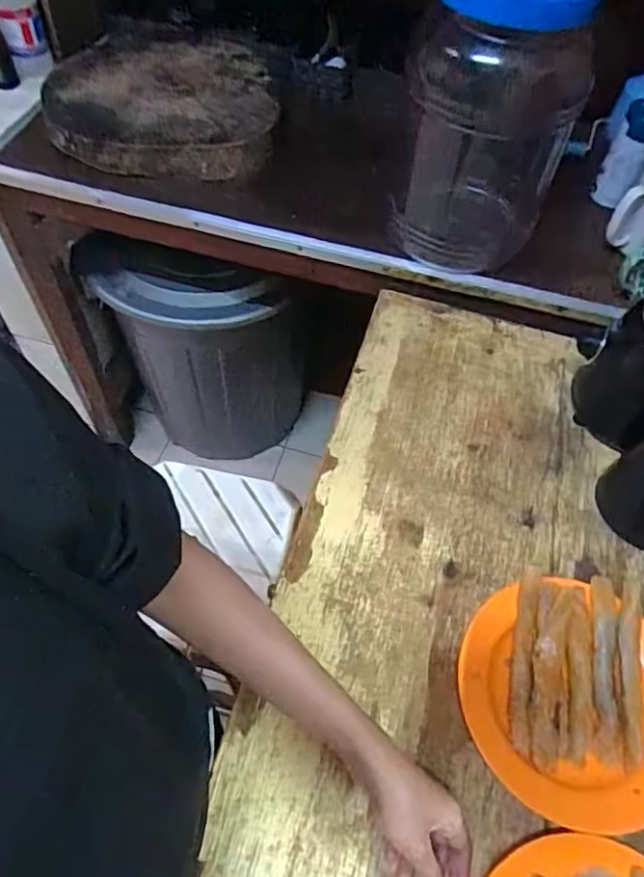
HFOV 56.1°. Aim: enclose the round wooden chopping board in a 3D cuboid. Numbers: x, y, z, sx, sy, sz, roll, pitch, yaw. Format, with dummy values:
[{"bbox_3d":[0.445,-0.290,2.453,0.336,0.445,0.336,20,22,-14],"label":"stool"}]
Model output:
[{"bbox_3d":[-0.255,-0.534,0.957,0.353,0.068,0.299,0,56,-1],"label":"round wooden chopping board"}]

